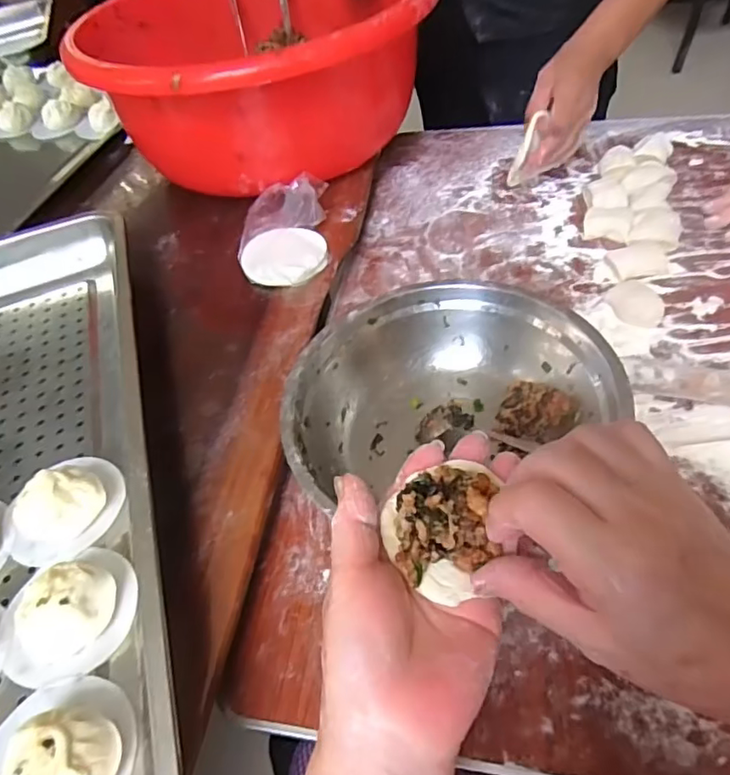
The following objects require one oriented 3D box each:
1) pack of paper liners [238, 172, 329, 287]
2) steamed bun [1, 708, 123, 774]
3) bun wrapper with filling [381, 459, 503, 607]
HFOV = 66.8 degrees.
[{"bbox_3d":[-0.084,-0.165,0.568,0.089,0.067,0.144,-4,49,6],"label":"pack of paper liners"},{"bbox_3d":[-0.155,0.196,0.283,0.046,0.037,0.052,-3,49,6],"label":"steamed bun"},{"bbox_3d":[0.036,0.064,0.265,0.052,0.027,0.063,-1,49,4],"label":"bun wrapper with filling"}]

